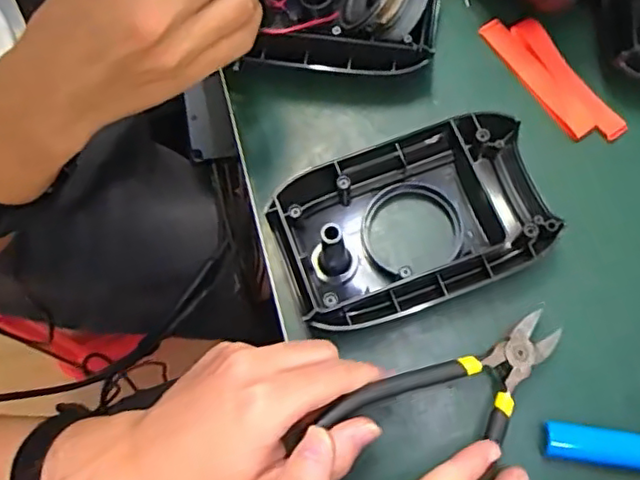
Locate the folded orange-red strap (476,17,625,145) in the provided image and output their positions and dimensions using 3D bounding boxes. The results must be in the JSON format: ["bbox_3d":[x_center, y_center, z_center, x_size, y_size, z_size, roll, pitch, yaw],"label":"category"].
[{"bbox_3d":[0.152,-0.107,0.408,0.034,0.007,0.110,-32,75,-7],"label":"folded orange-red strap"}]

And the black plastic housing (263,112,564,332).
[{"bbox_3d":[0.054,-0.010,0.365,0.154,0.033,0.099,-21,74,-4],"label":"black plastic housing"}]

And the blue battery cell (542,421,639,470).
[{"bbox_3d":[0.155,0.111,0.332,0.067,0.018,0.019,7,74,4],"label":"blue battery cell"}]

